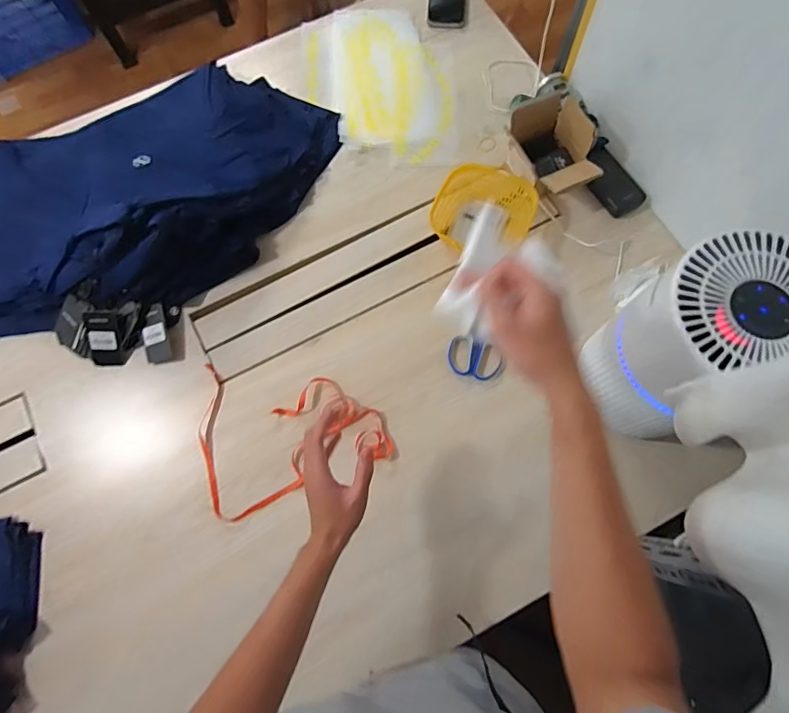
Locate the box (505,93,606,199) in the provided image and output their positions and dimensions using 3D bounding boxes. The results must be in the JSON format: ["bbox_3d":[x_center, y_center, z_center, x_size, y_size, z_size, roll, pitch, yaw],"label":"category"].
[{"bbox_3d":[0.279,-0.366,0.862,0.130,0.106,0.176,-20,74,-4],"label":"box"}]

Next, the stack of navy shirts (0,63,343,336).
[{"bbox_3d":[-0.481,-0.308,0.848,0.780,0.148,0.442,-15,75,-3],"label":"stack of navy shirts"}]

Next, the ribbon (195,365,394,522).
[{"bbox_3d":[-0.181,0.100,0.783,0.297,0.016,0.248,-21,75,-5],"label":"ribbon"}]

